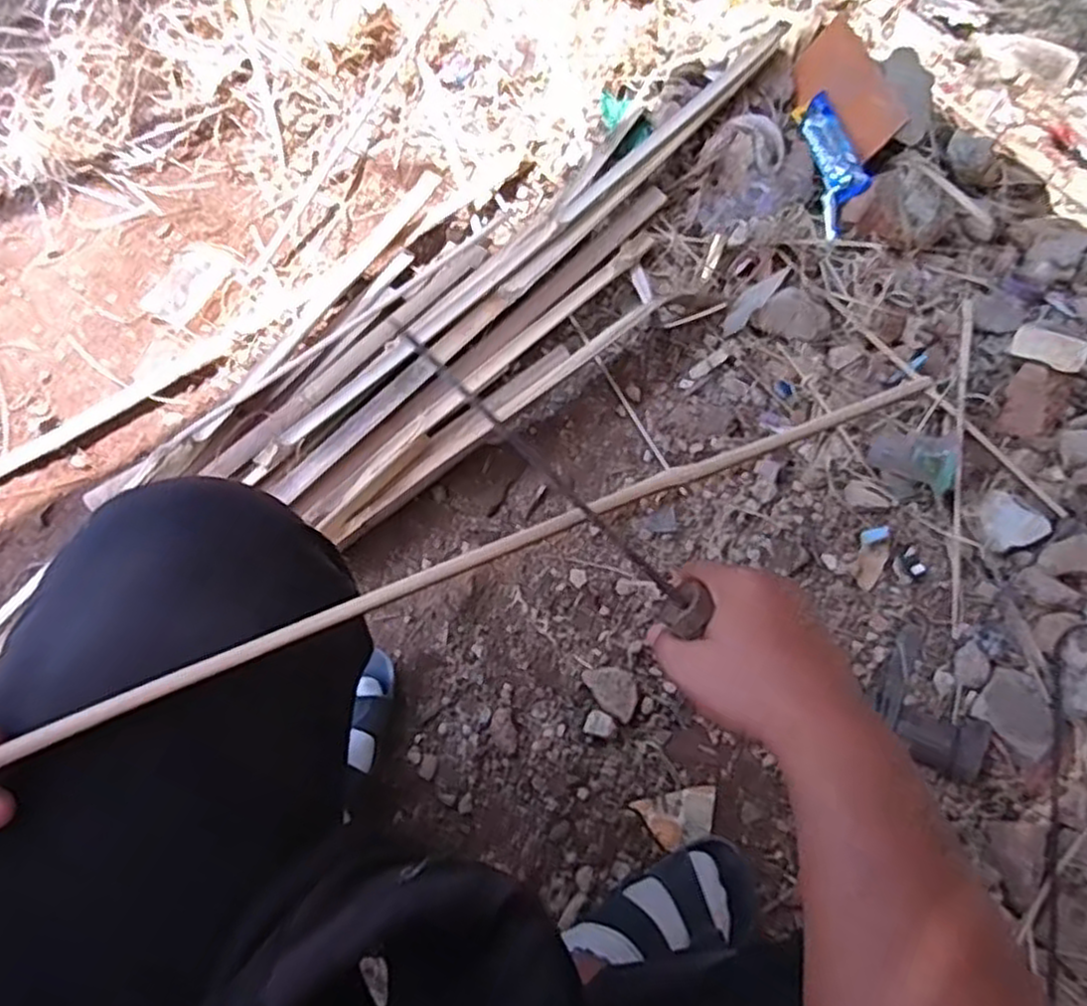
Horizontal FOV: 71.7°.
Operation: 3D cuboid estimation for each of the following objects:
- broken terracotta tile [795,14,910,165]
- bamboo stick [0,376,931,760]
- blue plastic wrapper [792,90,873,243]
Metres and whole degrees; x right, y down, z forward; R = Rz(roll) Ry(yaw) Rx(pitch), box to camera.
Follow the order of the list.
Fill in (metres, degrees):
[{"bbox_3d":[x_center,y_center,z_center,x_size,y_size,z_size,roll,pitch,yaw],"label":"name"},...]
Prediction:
[{"bbox_3d":[0.392,-0.541,0.985,0.092,0.014,0.223,-28,62,32],"label":"broken terracotta tile"},{"bbox_3d":[-0.008,0.020,0.420,0.572,0.014,0.015,-21,73,-18],"label":"bamboo stick"},{"bbox_3d":[0.369,-0.441,0.968,0.051,0.039,0.208,-7,69,-5],"label":"blue plastic wrapper"}]

